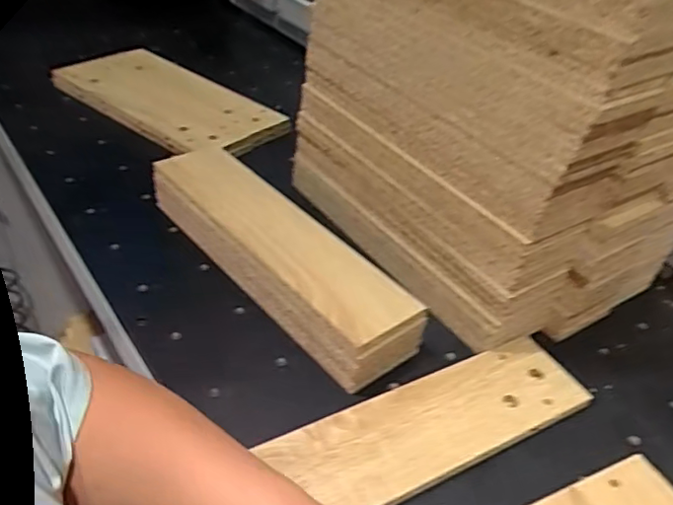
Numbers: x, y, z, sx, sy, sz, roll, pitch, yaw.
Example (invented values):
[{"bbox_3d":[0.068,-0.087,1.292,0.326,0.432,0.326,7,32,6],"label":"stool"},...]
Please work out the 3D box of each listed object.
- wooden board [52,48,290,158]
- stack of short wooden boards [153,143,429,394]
[{"bbox_3d":[-0.253,-0.233,0.929,0.325,0.025,0.176,31,46,21],"label":"wooden board"},{"bbox_3d":[-0.067,-0.003,0.659,0.095,0.071,0.353,-28,50,-34],"label":"stack of short wooden boards"}]

